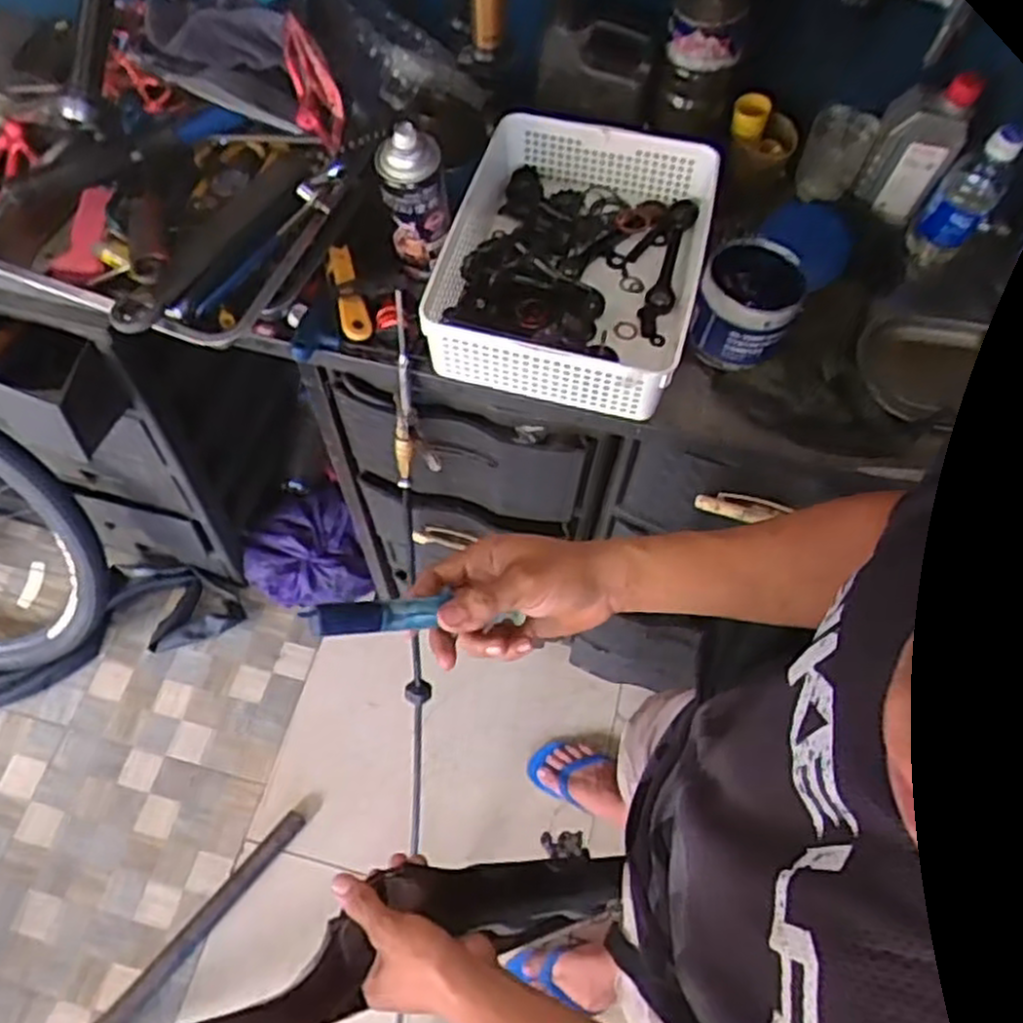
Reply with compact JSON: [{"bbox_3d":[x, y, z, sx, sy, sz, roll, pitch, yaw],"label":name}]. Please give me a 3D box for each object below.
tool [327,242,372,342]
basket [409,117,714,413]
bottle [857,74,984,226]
[{"bbox_3d":[-0.174,-0.231,0.834,0.028,0.030,0.116,-14,65,-9],"label":"tool"},{"bbox_3d":[0.066,-0.263,0.818,0.250,0.090,0.319,14,64,5],"label":"basket"},{"bbox_3d":[0.435,-0.396,0.854,0.084,0.168,0.048,31,67,12],"label":"bottle"}]

